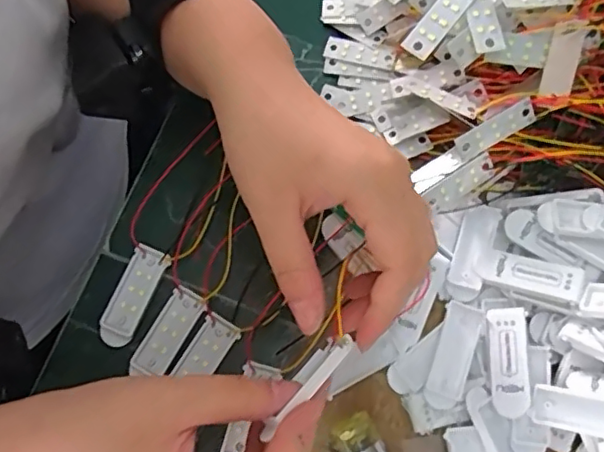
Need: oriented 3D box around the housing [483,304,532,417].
[{"bbox_3d":[0.112,0.072,0.308,0.020,0.009,0.056,-1,72,0],"label":"housing"}]

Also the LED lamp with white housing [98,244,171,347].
[{"bbox_3d":[-0.098,0.040,0.333,0.022,0.005,0.057,23,74,7],"label":"LED lamp with white housing"}]

